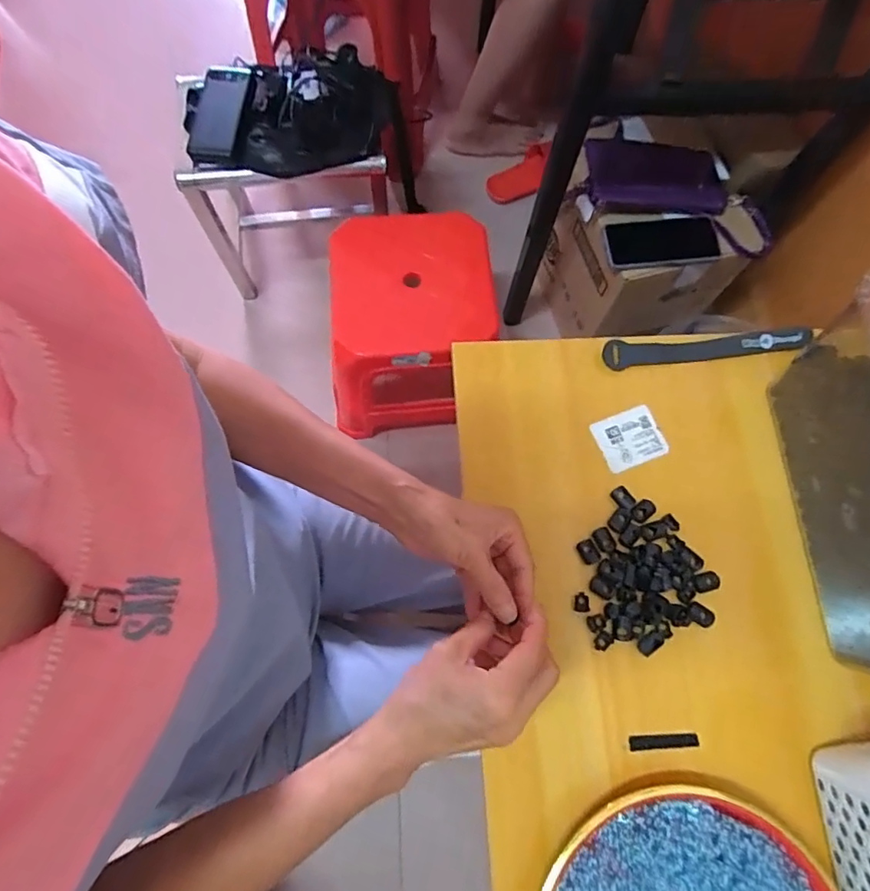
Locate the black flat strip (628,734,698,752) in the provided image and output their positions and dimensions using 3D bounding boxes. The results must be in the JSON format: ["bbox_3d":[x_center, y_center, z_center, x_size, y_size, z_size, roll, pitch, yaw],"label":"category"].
[{"bbox_3d":[0.174,0.226,0.401,0.053,0.004,0.010,-1,73,-1],"label":"black flat strip"}]

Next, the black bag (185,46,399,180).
[{"bbox_3d":[-0.221,-0.494,0.765,0.300,0.091,0.183,7,73,1],"label":"black bag"}]

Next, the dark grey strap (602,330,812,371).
[{"bbox_3d":[0.252,-0.090,0.490,0.188,0.014,0.024,-3,73,-2],"label":"dark grey strap"}]

